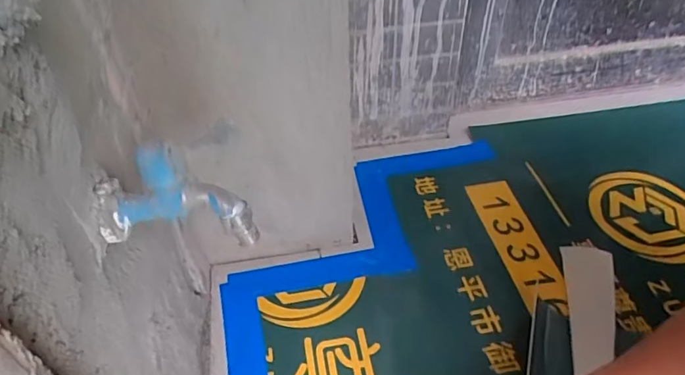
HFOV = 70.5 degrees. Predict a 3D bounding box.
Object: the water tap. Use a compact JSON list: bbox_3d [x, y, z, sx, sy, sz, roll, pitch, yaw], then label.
[{"bbox_3d":[-0.113,0.004,0.325,0.093,0.078,0.034,-9,45,-7],"label":"water tap"}]

